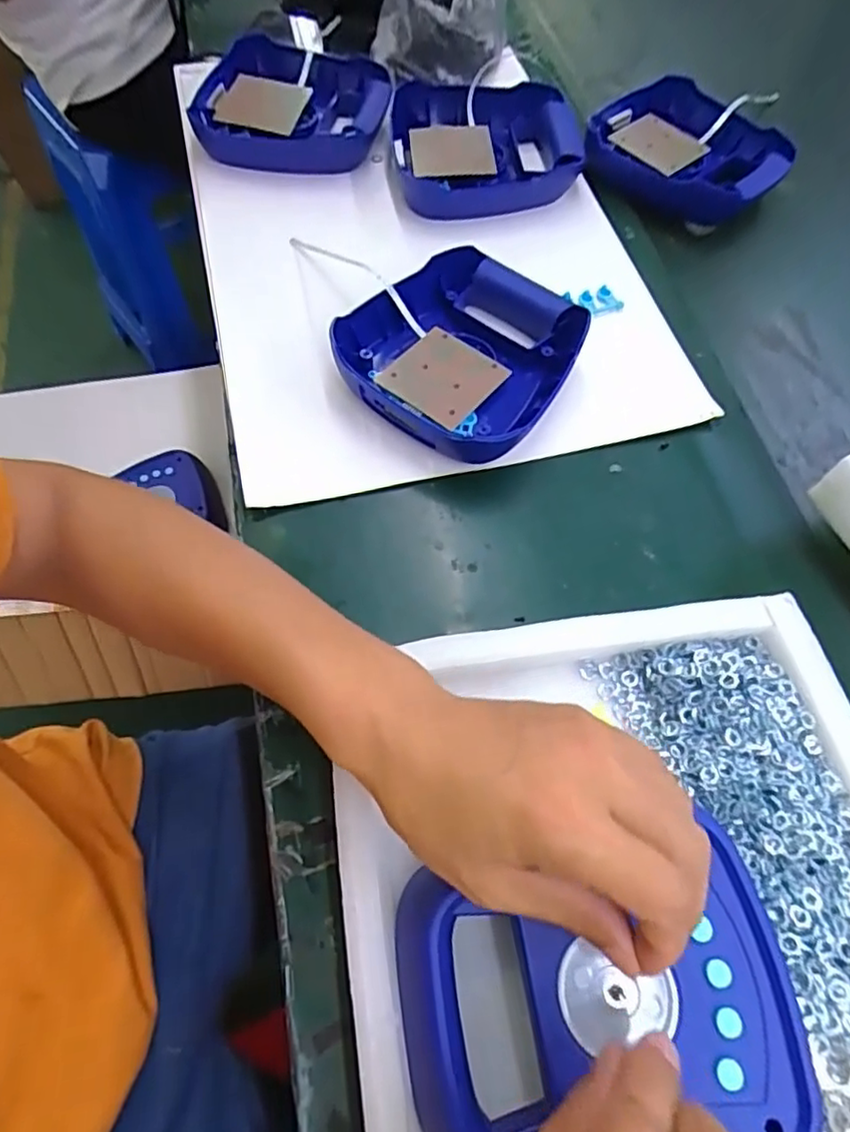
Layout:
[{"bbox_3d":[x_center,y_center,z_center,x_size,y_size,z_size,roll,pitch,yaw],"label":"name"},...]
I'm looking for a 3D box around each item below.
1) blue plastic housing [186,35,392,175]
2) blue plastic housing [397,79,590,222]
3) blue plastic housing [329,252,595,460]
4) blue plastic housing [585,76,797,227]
[{"bbox_3d":[-0.137,-0.483,0.651,0.186,0.046,0.174,8,64,4],"label":"blue plastic housing"},{"bbox_3d":[0.064,-0.428,0.636,0.190,0.045,0.166,-5,64,-3],"label":"blue plastic housing"},{"bbox_3d":[0.032,-0.170,0.499,0.169,0.047,0.178,35,69,15],"label":"blue plastic housing"},{"bbox_3d":[0.270,-0.427,0.638,0.186,0.050,0.153,27,67,12],"label":"blue plastic housing"}]

